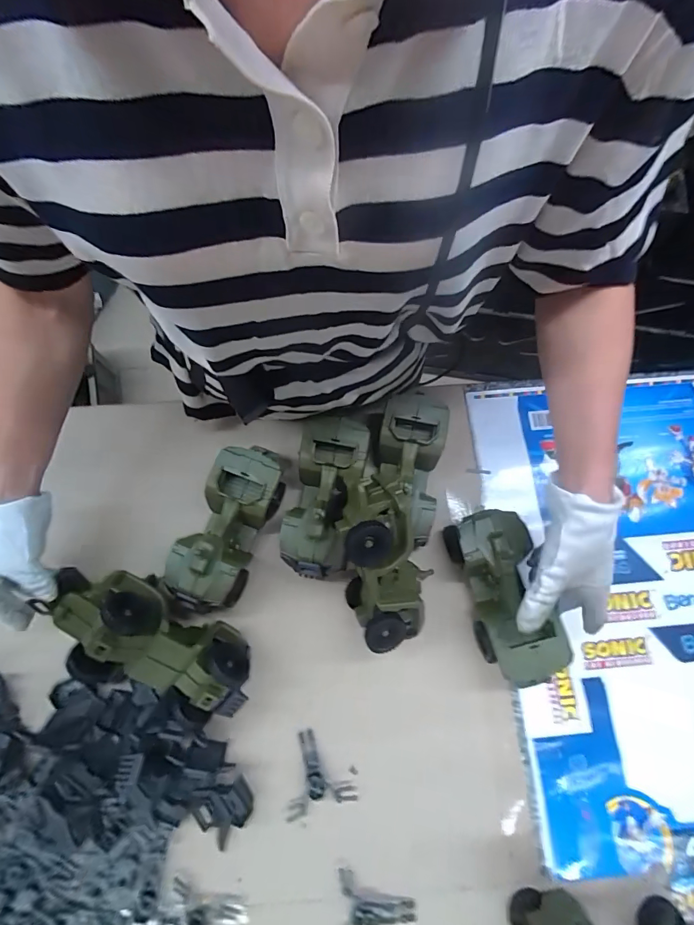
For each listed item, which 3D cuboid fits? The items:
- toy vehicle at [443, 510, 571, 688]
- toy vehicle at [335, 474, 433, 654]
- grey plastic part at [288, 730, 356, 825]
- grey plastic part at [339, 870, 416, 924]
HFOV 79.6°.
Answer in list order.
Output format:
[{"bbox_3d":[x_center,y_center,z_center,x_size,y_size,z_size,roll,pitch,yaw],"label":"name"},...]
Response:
[{"bbox_3d":[0.178,0.144,0.467,0.083,0.071,0.175,-14,75,-5],"label":"toy vehicle"},{"bbox_3d":[0.038,0.098,0.431,0.089,0.078,0.174,-11,113,-4],"label":"toy vehicle"},{"bbox_3d":[-0.034,0.335,0.451,0.072,0.016,0.076,-13,74,-4],"label":"grey plastic part"},{"bbox_3d":[0.030,0.456,0.415,0.076,0.011,0.072,1,74,0],"label":"grey plastic part"}]

